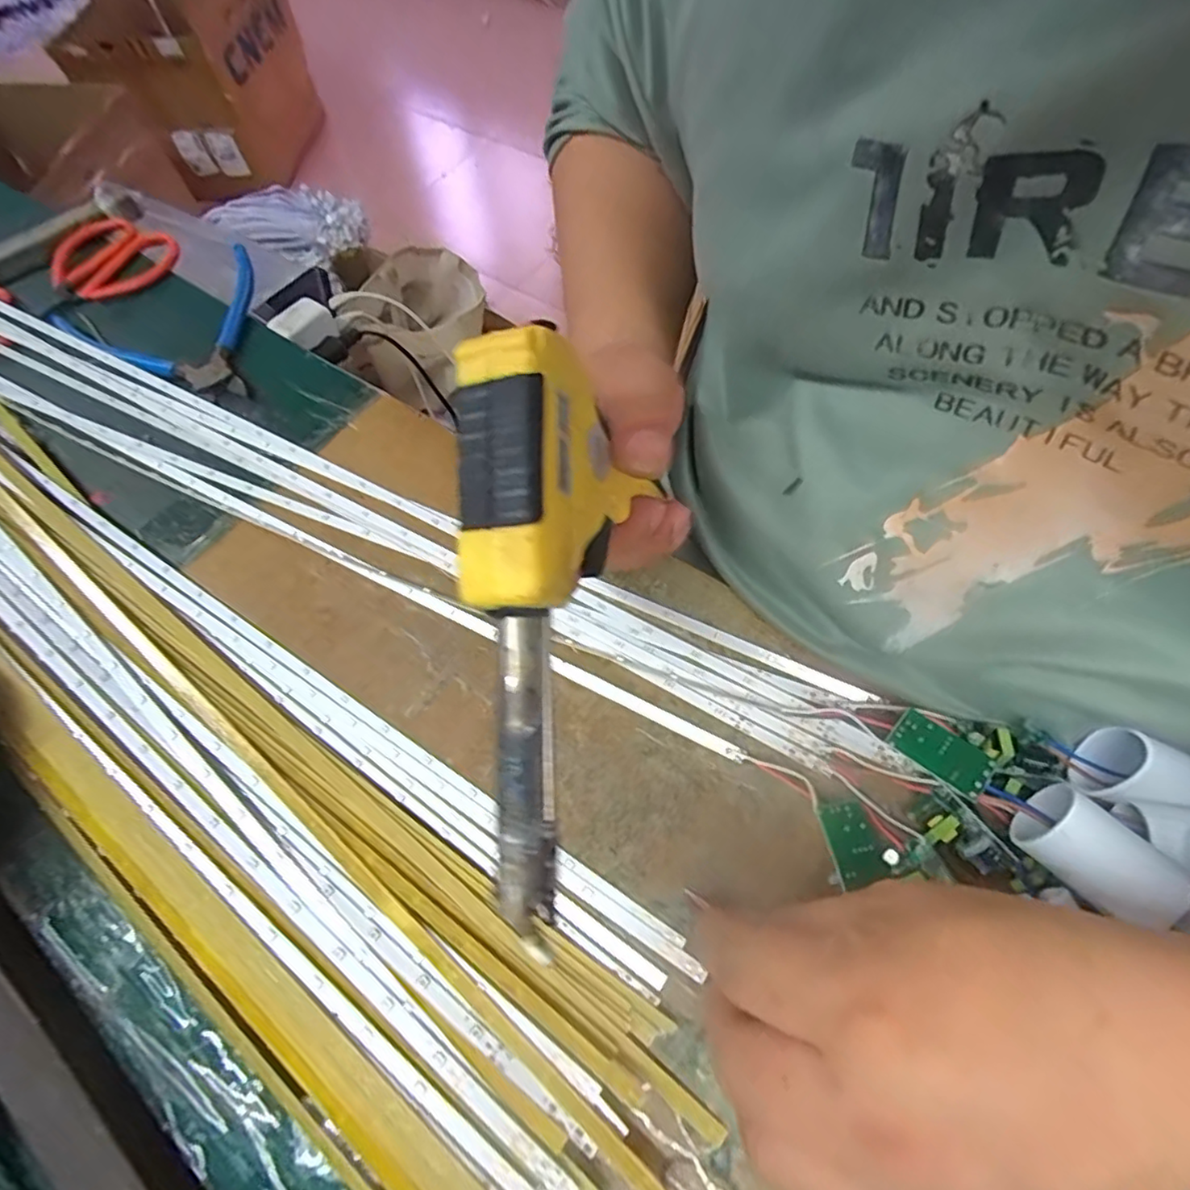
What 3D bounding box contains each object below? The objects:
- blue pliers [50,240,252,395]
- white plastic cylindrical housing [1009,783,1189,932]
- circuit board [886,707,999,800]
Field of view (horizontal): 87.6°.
[{"bbox_3d":[-0.288,-0.174,0.403,0.121,0.009,0.135,-15,63,-5],"label":"blue pliers"},{"bbox_3d":[0.170,0.087,0.208,0.026,0.025,0.044,-39,67,-16],"label":"white plastic cylindrical housing"},{"bbox_3d":[0.134,0.061,0.241,0.035,0.004,0.019,35,70,25],"label":"circuit board"}]

